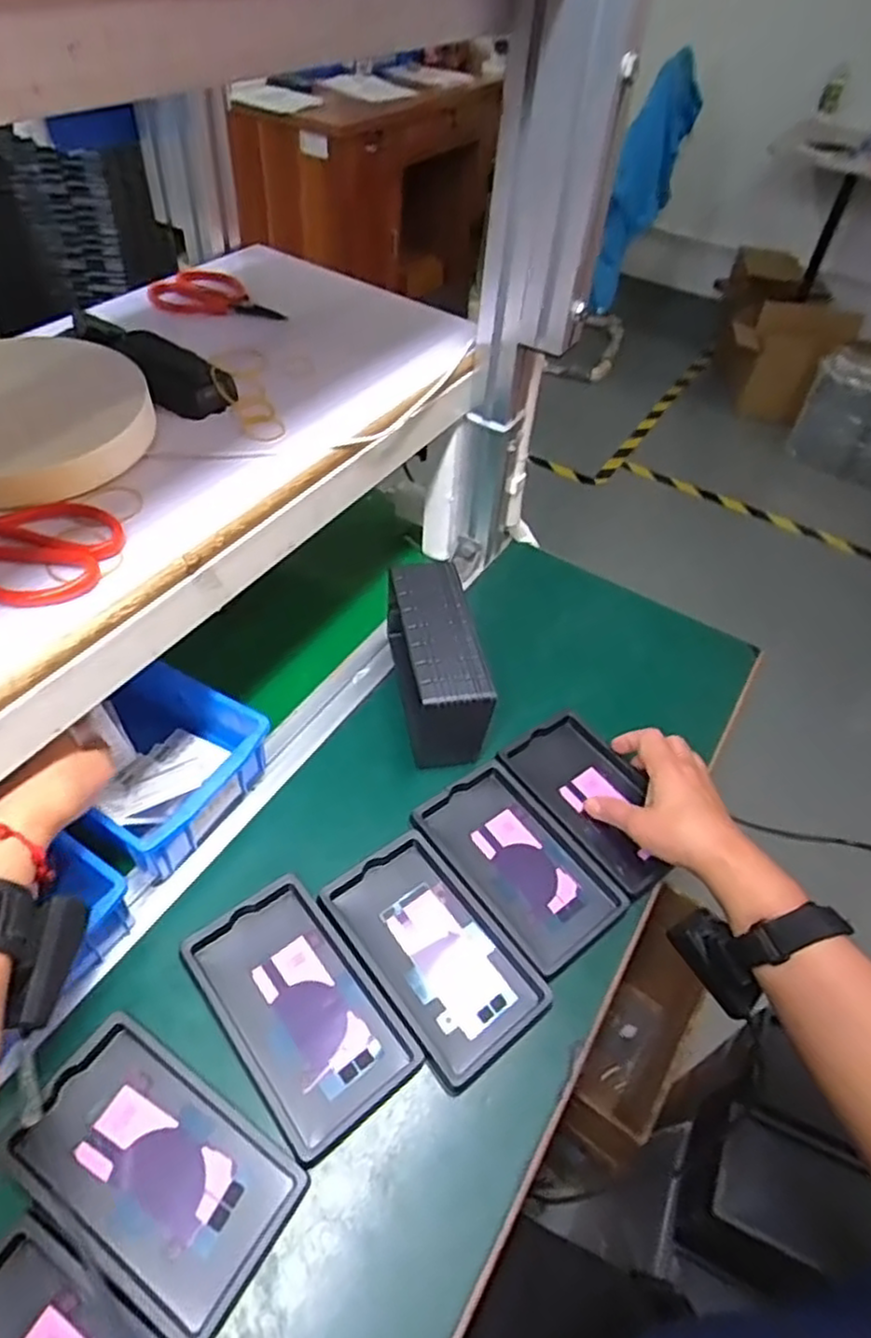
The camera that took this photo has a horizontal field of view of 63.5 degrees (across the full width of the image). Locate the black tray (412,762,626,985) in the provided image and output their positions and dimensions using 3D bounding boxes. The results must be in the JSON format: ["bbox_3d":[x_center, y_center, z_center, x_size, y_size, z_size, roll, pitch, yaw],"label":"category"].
[{"bbox_3d":[0.064,0.153,0.557,0.095,0.013,0.159,-29,58,-27],"label":"black tray"}]

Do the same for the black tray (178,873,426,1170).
[{"bbox_3d":[-0.092,0.225,0.473,0.093,0.014,0.160,-29,58,-28],"label":"black tray"}]

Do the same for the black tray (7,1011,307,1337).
[{"bbox_3d":[-0.162,0.288,0.409,0.156,0.011,0.093,30,52,18],"label":"black tray"}]

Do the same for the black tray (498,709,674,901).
[{"bbox_3d":[0.137,0.109,0.595,0.095,0.017,0.158,-27,57,-26],"label":"black tray"}]

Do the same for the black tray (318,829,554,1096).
[{"bbox_3d":[-0.001,0.200,0.505,0.095,0.015,0.159,-28,58,-27],"label":"black tray"}]

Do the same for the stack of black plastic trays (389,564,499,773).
[{"bbox_3d":[0.002,0.000,0.623,0.067,0.100,0.168,-7,50,-12],"label":"stack of black plastic trays"}]

